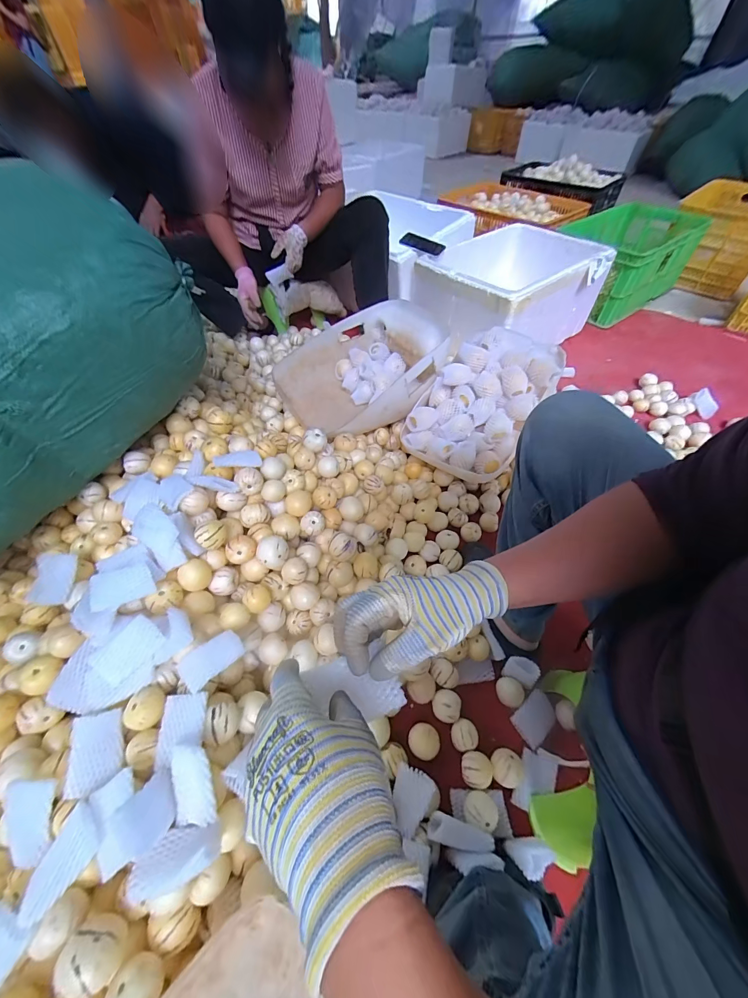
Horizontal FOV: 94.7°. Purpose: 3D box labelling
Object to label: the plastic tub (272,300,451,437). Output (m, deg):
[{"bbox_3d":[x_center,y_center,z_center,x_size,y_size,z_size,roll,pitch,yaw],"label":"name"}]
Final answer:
[{"bbox_3d":[-0.042,-0.373,0.986,0.452,0.178,0.405,-18,55,-13],"label":"plastic tub"}]

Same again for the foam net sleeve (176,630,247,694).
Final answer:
[{"bbox_3d":[-0.240,0.235,0.510,0.052,0.013,0.083,37,62,25],"label":"foam net sleeve"}]

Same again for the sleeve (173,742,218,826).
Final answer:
[{"bbox_3d":[-0.219,0.339,0.412,0.053,0.039,0.087,-14,54,-10],"label":"sleeve"}]

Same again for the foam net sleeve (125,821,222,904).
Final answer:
[{"bbox_3d":[-0.213,0.389,0.375,0.083,0.031,0.048,-12,54,-9],"label":"foam net sleeve"}]

